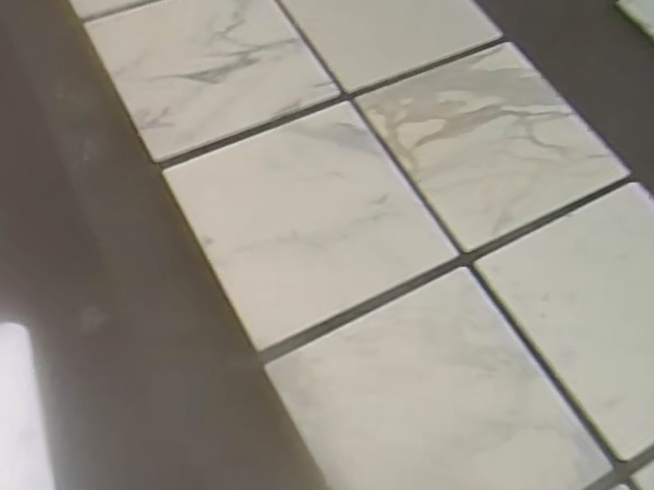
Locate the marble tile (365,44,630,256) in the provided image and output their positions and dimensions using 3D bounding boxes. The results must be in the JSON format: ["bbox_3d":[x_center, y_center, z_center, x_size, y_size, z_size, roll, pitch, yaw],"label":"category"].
[{"bbox_3d":[0.240,-0.160,1.026,0.285,0.012,0.287,-23,64,-14],"label":"marble tile"}]

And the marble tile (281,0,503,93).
[{"bbox_3d":[0.084,-0.395,1.144,0.274,0.021,0.290,-23,64,-14],"label":"marble tile"}]

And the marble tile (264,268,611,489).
[{"bbox_3d":[0.125,0.205,0.822,0.285,0.019,0.293,-27,63,-13],"label":"marble tile"}]

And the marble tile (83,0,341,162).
[{"bbox_3d":[-0.181,-0.287,1.064,0.289,0.010,0.289,-24,64,-14],"label":"marble tile"}]

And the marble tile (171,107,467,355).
[{"bbox_3d":[-0.028,-0.044,0.945,0.287,0.011,0.290,-23,64,-14],"label":"marble tile"}]

